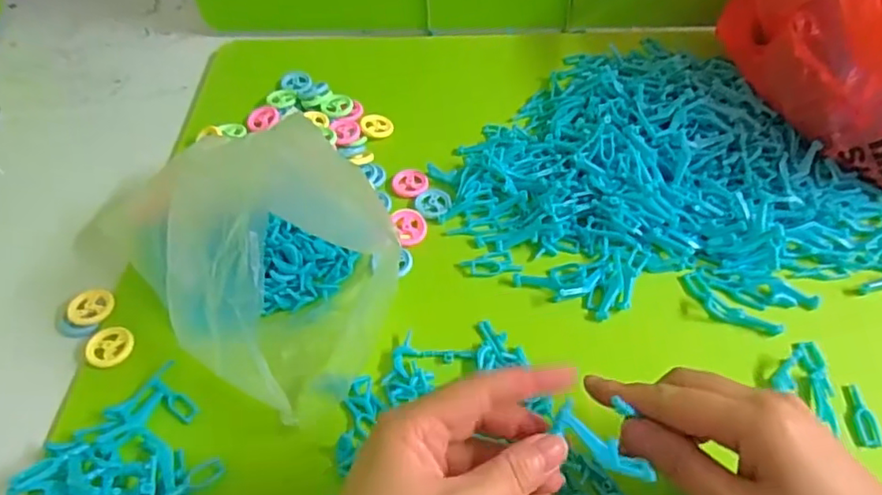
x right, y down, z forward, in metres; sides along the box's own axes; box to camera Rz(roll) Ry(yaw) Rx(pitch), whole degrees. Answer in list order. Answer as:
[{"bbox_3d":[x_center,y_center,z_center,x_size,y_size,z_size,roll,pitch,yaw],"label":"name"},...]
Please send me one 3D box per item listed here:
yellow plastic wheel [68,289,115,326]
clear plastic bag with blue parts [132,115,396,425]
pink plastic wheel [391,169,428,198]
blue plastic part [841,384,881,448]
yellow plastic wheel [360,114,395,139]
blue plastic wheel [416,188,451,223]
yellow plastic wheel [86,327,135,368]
[{"bbox_3d":[-0.242,0.041,0.417,0.030,0.005,0.026,3,48,3],"label":"yellow plastic wheel"},{"bbox_3d":[-0.098,0.008,0.374,0.144,0.104,0.138,-37,60,-25],"label":"clear plastic bag with blue parts"},{"bbox_3d":[-0.025,-0.053,0.491,0.029,0.005,0.029,0,48,0],"label":"pink plastic wheel"},{"bbox_3d":[0.253,0.101,0.364,0.014,0.009,0.039,4,48,4],"label":"blue plastic part"},{"bbox_3d":[-0.056,-0.107,0.532,0.028,0.004,0.023,-4,72,-13],"label":"yellow plastic wheel"},{"bbox_3d":[-0.006,-0.035,0.477,0.026,0.004,0.031,7,48,7],"label":"blue plastic wheel"},{"bbox_3d":[-0.218,0.065,0.396,0.028,0.005,0.029,0,48,0],"label":"yellow plastic wheel"}]

